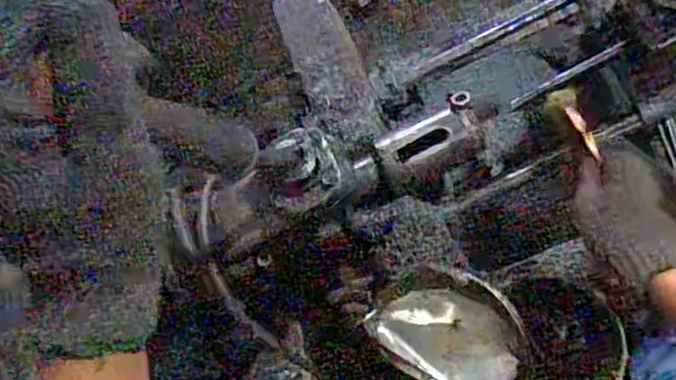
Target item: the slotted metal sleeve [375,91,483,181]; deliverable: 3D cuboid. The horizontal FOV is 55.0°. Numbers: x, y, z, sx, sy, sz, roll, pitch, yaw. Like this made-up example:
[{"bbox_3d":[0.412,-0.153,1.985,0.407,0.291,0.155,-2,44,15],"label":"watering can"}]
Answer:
[{"bbox_3d":[0.087,-0.043,0.607,0.097,0.047,0.051,-29,83,6],"label":"slotted metal sleeve"}]

